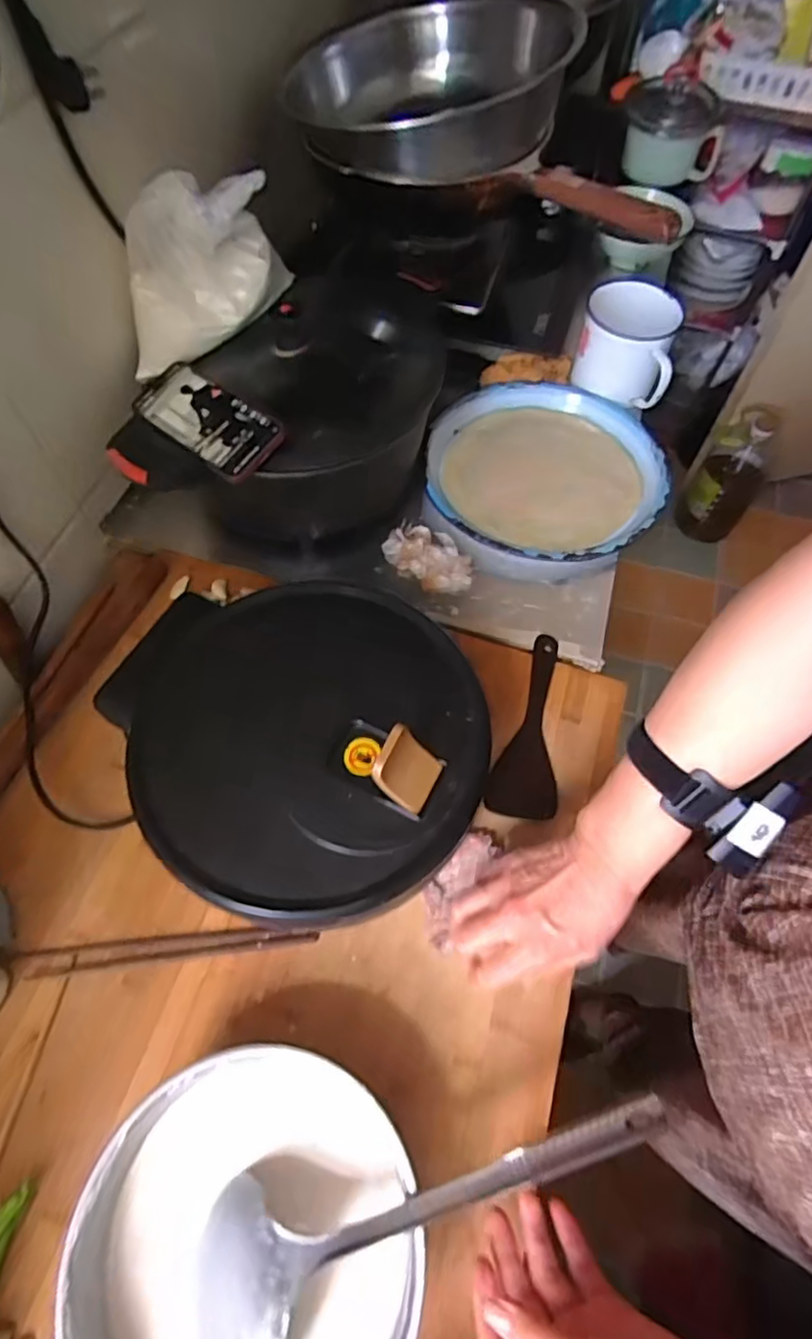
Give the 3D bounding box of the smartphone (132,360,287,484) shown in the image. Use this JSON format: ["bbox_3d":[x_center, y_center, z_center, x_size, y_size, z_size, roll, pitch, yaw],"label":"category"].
[{"bbox_3d":[-0.200,-0.251,0.621,0.159,0.008,0.075,38,79,15],"label":"smartphone"}]

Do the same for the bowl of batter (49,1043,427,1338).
[{"bbox_3d":[-0.104,0.390,0.422,0.215,0.080,0.218,0,61,0],"label":"bowl of batter"}]

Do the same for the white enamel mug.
[{"bbox_3d":[0.300,-0.433,0.834,0.127,0.119,0.101,22,63,12],"label":"white enamel mug"}]

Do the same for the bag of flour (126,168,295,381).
[{"bbox_3d":[-0.205,-0.403,0.624,0.175,0.151,0.075,-20,63,-11],"label":"bag of flour"}]

